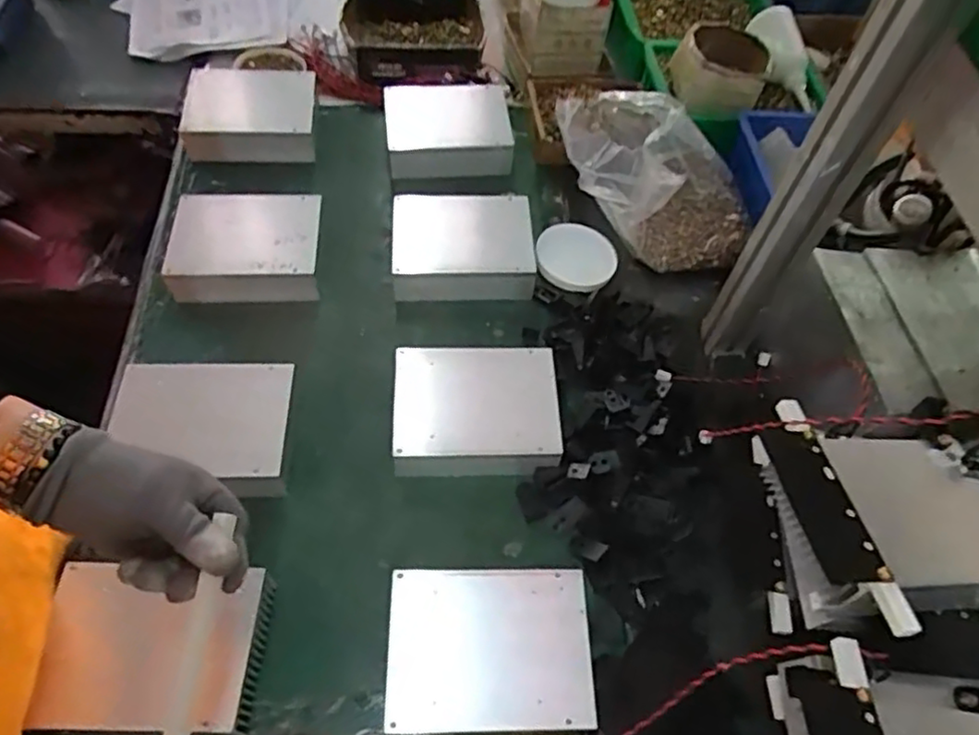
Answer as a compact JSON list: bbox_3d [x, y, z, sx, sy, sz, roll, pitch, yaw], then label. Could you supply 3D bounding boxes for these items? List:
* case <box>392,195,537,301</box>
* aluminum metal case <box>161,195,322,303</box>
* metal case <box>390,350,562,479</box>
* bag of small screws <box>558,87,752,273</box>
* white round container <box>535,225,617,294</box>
[{"bbox_3d":[-0.034,-0.148,0.815,0.170,0.063,0.143,0,58,-3],"label":"case"},{"bbox_3d":[-0.294,-0.143,0.790,0.178,0.056,0.143,-1,58,-4],"label":"aluminum metal case"},{"bbox_3d":[-0.014,0.043,0.681,0.164,0.049,0.130,1,58,-3],"label":"metal case"},{"bbox_3d":[0.208,-0.232,0.806,0.261,0.160,0.177,21,59,10],"label":"bag of small screws"},{"bbox_3d":[0.108,-0.141,0.820,0.096,0.017,0.100,1,58,-2],"label":"white round container"}]

